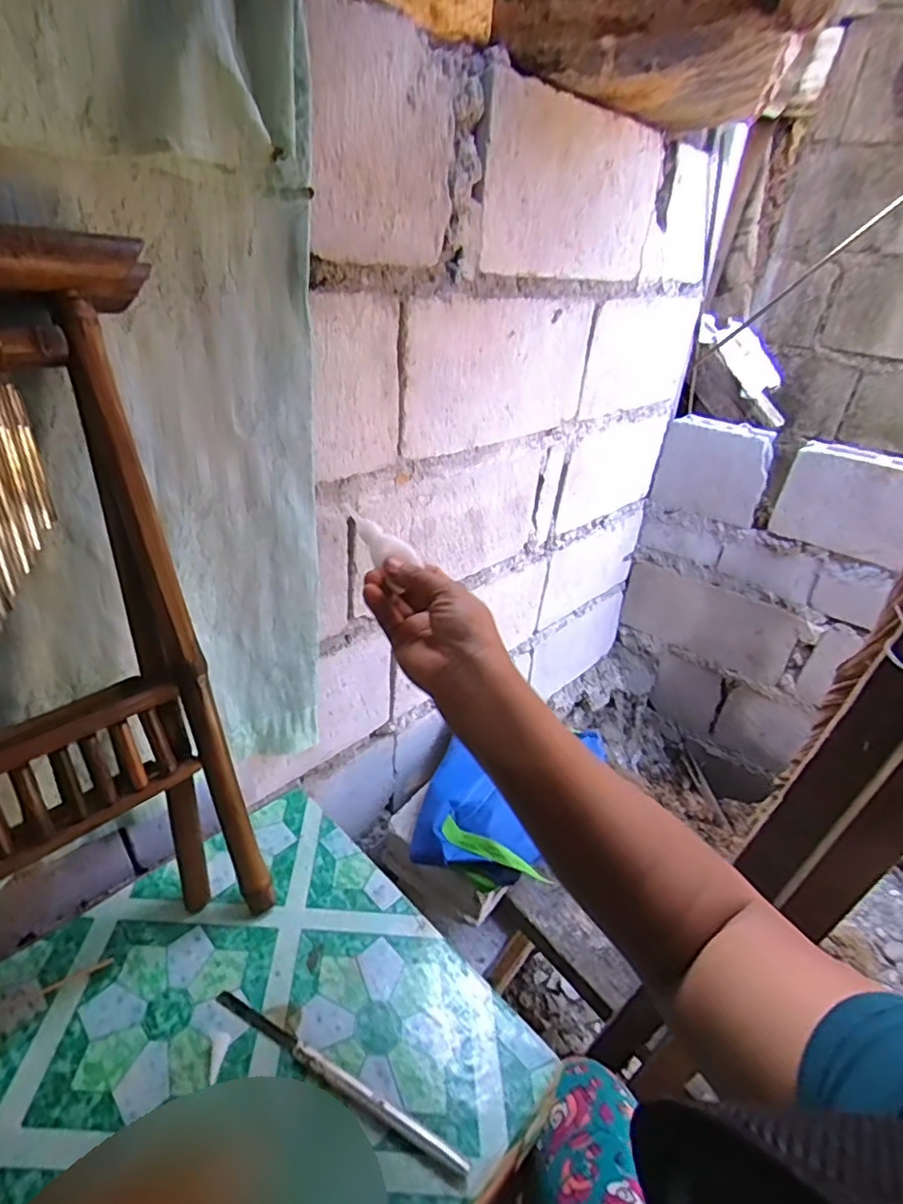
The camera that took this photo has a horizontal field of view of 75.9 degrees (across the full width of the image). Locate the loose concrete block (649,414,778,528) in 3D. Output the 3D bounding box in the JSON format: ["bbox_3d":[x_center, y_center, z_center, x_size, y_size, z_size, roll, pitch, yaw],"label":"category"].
[{"bbox_3d":[0.578,-0.291,1.271,0.222,0.181,0.084,25,34,31],"label":"loose concrete block"}]

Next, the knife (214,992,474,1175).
[{"bbox_3d":[-0.094,0.375,0.460,0.236,0.011,0.012,18,31,22],"label":"knife"}]

